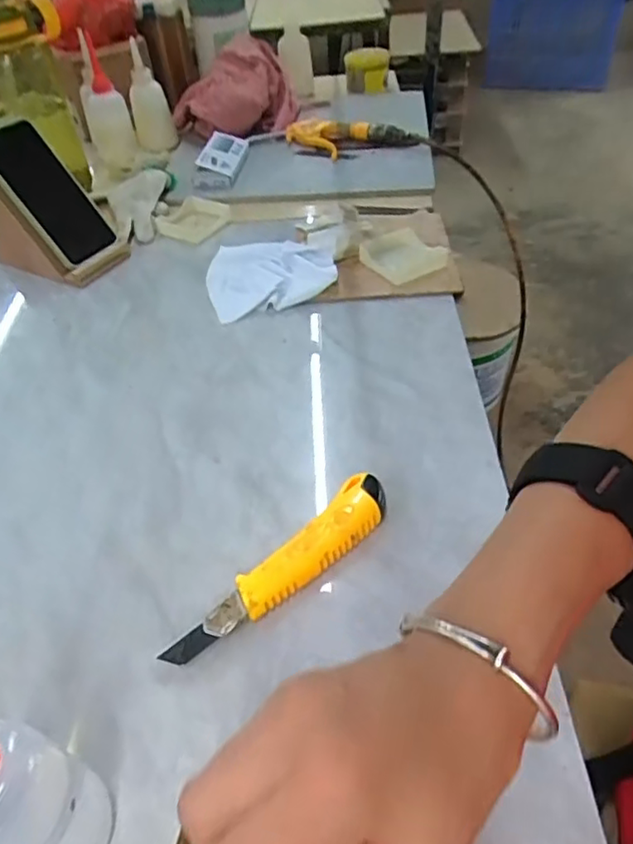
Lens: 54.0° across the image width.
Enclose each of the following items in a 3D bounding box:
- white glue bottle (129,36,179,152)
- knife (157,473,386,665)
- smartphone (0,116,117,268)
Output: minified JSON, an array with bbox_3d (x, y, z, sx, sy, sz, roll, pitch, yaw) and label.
[{"bbox_3d":[-0.267,-0.509,0.990,0.063,0.143,0.042,-14,44,-7],"label":"white glue bottle"},{"bbox_3d":[-0.016,0.098,0.422,0.036,0.020,0.187,32,56,33],"label":"knife"},{"bbox_3d":[-0.310,-0.267,0.723,0.012,0.167,0.079,-13,30,48],"label":"smartphone"}]

